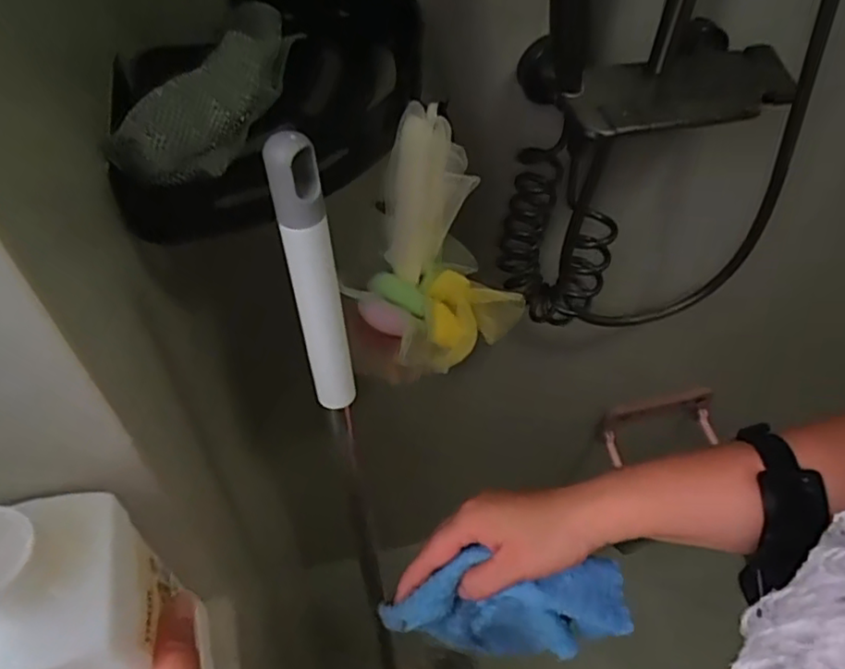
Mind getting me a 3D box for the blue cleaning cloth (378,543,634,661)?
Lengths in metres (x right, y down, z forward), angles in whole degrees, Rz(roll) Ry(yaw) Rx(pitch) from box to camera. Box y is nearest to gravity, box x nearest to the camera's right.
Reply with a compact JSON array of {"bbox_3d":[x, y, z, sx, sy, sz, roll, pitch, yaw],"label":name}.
[{"bbox_3d":[0.063,0.197,0.454,0.172,0.082,0.025,8,24,-7],"label":"blue cleaning cloth"}]

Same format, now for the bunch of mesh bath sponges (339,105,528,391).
[{"bbox_3d":[0.007,-0.065,0.494,0.131,0.183,0.090,-26,56,-21],"label":"bunch of mesh bath sponges"}]

